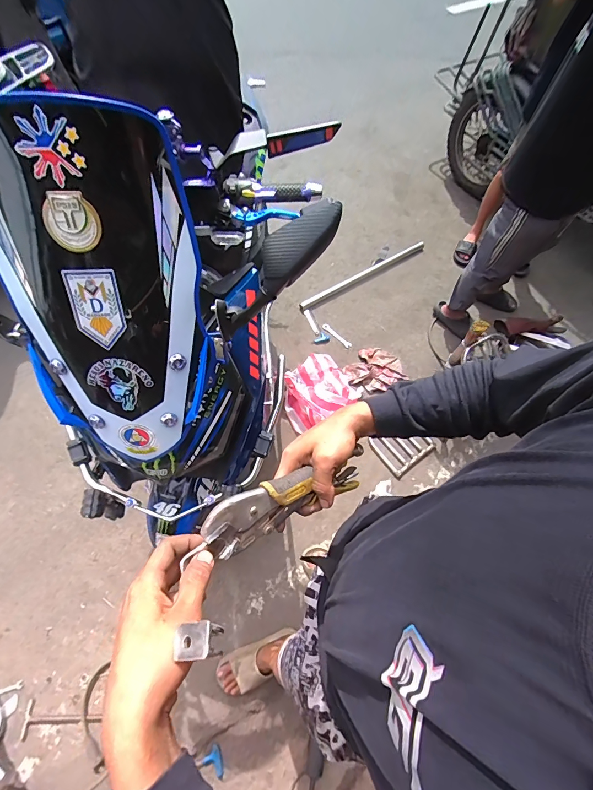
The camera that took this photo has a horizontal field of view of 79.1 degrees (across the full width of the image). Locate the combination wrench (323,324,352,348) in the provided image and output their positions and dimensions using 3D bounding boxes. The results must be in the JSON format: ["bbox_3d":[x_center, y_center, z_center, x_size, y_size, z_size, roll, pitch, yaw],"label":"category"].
[{"bbox_3d":[0.212,-0.311,1.884,0.034,0.013,0.188,-42,74,-19],"label":"combination wrench"}]

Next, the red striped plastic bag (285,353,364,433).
[{"bbox_3d":[0.104,-0.030,1.634,0.290,0.186,0.353,41,69,18],"label":"red striped plastic bag"}]

